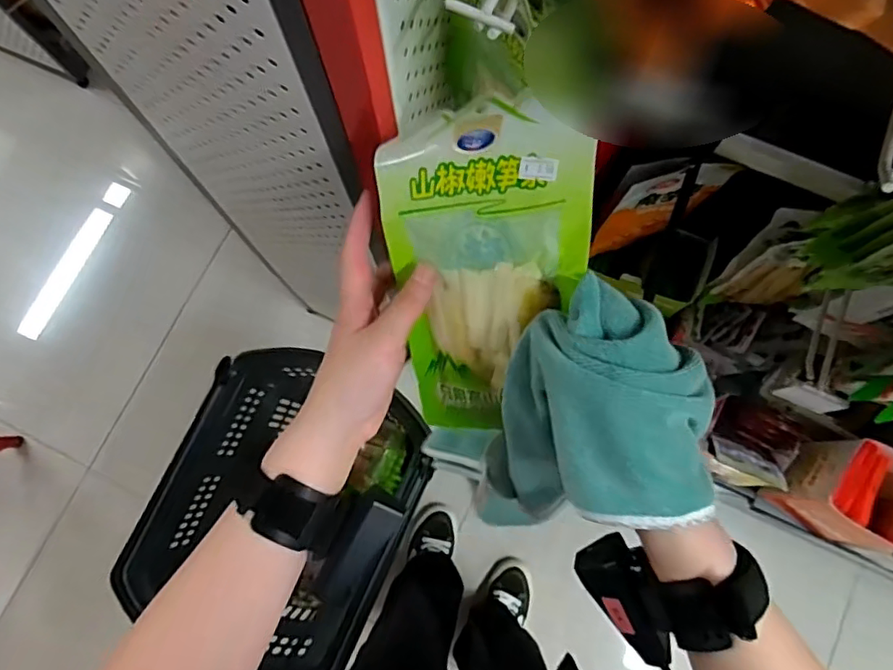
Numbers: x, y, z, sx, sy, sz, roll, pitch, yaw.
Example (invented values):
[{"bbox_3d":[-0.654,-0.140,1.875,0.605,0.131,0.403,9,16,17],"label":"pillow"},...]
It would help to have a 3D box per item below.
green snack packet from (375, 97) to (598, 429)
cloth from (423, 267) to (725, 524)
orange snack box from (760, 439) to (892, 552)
[{"bbox_3d":[0.028,-0.032,0.353,0.129,0.022,0.199,2,110,31],"label":"green snack packet"},{"bbox_3d":[0.079,0.057,0.347,0.119,0.143,0.119,-43,81,-8],"label":"cloth"},{"bbox_3d":[0.616,0.242,0.899,0.147,0.198,0.127,30,80,6],"label":"orange snack box"}]

